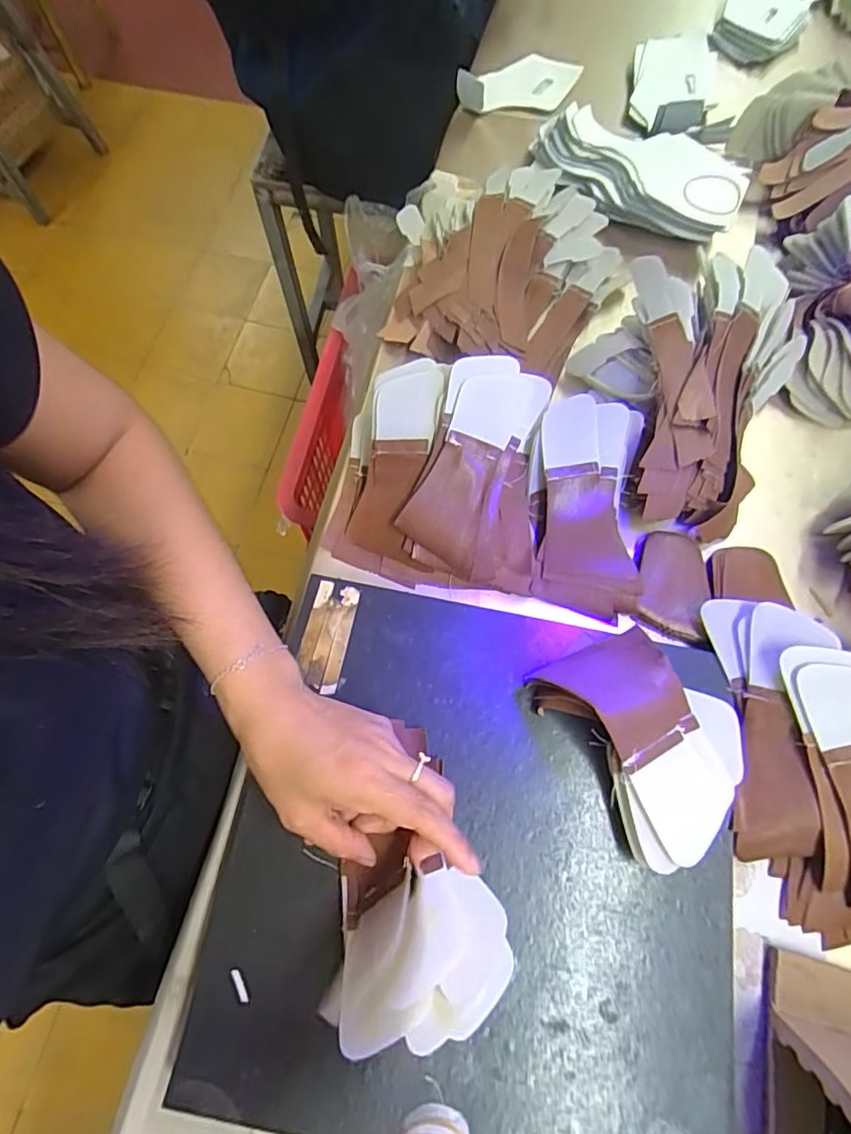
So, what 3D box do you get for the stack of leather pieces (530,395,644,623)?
[{"bbox_3d":[0.123,-0.049,0.426,0.083,0.035,0.162,7,70,2],"label":"stack of leather pieces"}]

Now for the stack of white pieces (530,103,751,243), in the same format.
[{"bbox_3d":[0.203,-0.390,0.542,0.210,0.035,0.095,25,72,8],"label":"stack of white pieces"}]

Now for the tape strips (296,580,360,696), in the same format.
[{"bbox_3d":[-0.069,0.048,0.386,0.031,0.005,0.076,10,70,3],"label":"tape strips"}]

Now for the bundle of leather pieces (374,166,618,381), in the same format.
[{"bbox_3d":[0.075,-0.287,0.519,0.207,0.035,0.240,9,70,3],"label":"bundle of leather pieces"}]

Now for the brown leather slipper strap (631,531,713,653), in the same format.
[{"bbox_3d":[0.188,0.013,0.419,0.061,0.011,0.084,20,71,6],"label":"brown leather slipper strap"}]

